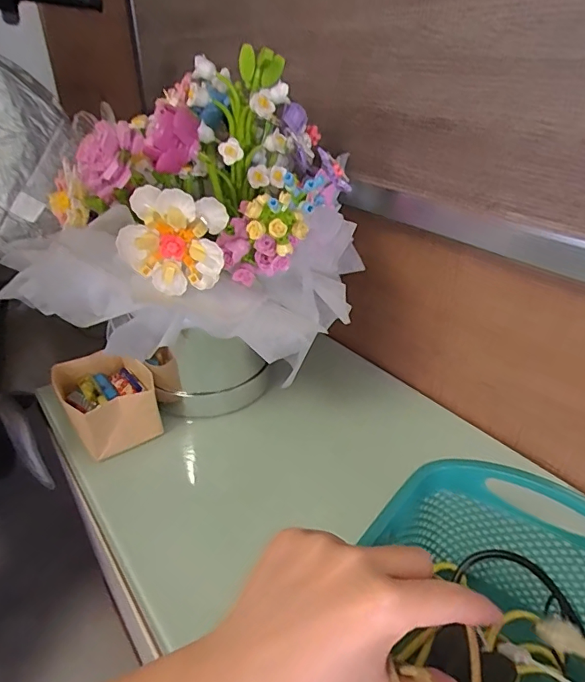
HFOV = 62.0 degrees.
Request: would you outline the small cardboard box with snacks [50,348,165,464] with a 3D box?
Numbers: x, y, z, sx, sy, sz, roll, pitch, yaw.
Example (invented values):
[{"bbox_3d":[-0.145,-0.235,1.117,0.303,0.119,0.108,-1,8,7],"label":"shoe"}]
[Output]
[{"bbox_3d":[-0.218,0.069,0.580,0.102,0.061,0.126,-19,35,-26],"label":"small cardboard box with snacks"}]

